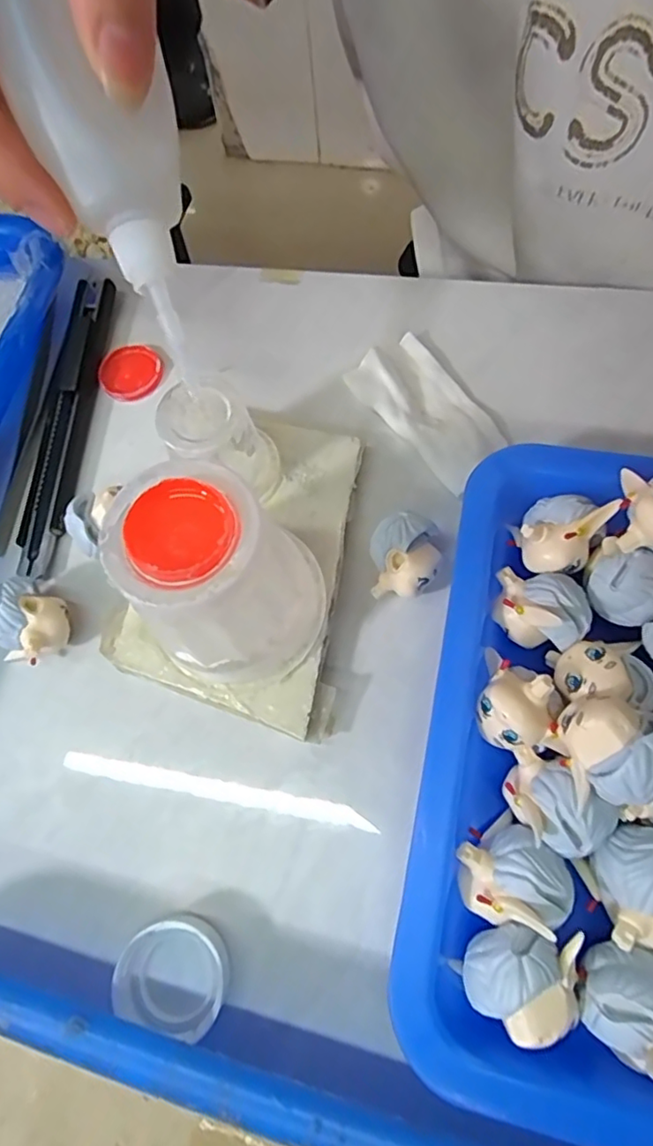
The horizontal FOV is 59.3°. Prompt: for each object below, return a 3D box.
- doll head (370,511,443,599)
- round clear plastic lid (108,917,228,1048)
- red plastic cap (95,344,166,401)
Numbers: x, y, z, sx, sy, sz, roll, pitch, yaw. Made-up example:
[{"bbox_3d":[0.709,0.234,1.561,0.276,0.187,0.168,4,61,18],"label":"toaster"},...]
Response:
[{"bbox_3d":[0.025,-0.004,0.189,0.021,0.025,0.023,-1,70,4],"label":"doll head"},{"bbox_3d":[-0.044,0.114,0.162,0.032,0.012,0.028,11,72,8],"label":"round clear plastic lid"},{"bbox_3d":[-0.082,-0.085,0.239,0.026,0.005,0.028,-1,70,4],"label":"red plastic cap"}]

